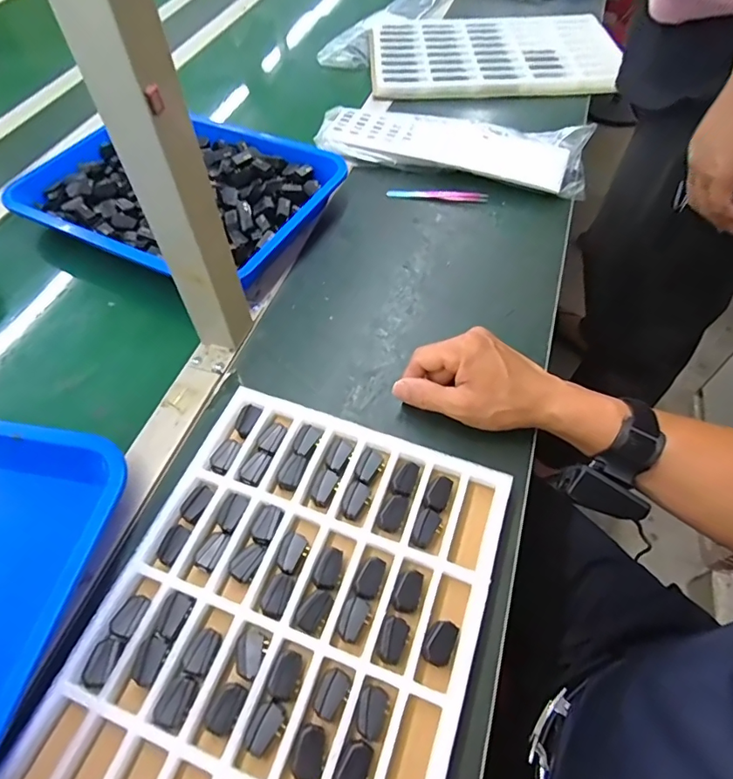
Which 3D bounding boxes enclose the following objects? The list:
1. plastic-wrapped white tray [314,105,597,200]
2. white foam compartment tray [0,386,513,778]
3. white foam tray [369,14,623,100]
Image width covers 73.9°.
[{"bbox_3d":[0.114,-0.333,0.664,0.357,0.034,0.105,11,57,8],"label":"plastic-wrapped white tray"},{"bbox_3d":[-0.071,0.199,0.322,0.246,0.033,0.406,18,59,11],"label":"white foam compartment tray"},{"bbox_3d":[0.212,-0.579,0.828,0.394,0.022,0.266,2,56,2],"label":"white foam tray"}]

